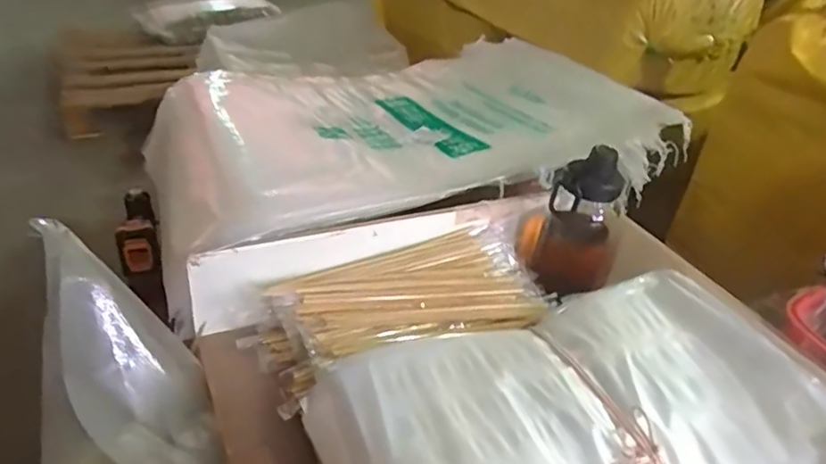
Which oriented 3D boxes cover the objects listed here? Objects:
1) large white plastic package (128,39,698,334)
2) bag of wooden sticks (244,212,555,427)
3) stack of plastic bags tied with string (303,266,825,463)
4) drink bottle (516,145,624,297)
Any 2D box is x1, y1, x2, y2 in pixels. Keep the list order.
[{"bbox_3d":[-0.023,-0.148,0.859,0.706,0.118,0.474,-17,40,-30],"label":"large white plastic package"},{"bbox_3d":[-0.006,0.087,0.633,0.319,0.065,0.144,-12,38,-25],"label":"bag of wooden sticks"},{"bbox_3d":[0.132,0.172,0.508,0.436,0.099,0.250,-11,37,-23],"label":"stack of plastic bags tied with string"},{"bbox_3d":[0.181,-0.009,0.675,0.113,0.152,0.110,16,35,15],"label":"drink bottle"}]

